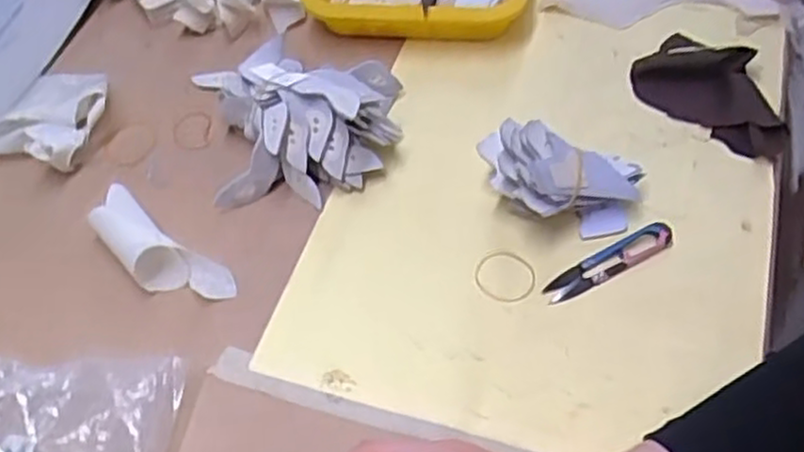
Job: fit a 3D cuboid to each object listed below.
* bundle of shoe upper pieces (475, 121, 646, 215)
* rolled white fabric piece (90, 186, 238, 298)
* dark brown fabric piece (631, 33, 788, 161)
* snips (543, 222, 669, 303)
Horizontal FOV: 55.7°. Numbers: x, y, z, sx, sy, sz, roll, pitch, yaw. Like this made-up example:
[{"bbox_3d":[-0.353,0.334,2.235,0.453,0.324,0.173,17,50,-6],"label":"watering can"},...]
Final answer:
[{"bbox_3d":[0.114,-0.036,0.543,0.116,0.058,0.057,3,53,5],"label":"bundle of shoe upper pieces"},{"bbox_3d":[-0.180,0.016,0.553,0.128,0.030,0.046,31,62,25],"label":"rolled white fabric piece"},{"bbox_3d":[0.254,-0.111,0.611,0.130,0.025,0.082,35,64,27],"label":"dark brown fabric piece"},{"bbox_3d":[0.145,0.026,0.536,0.100,0.005,0.023,-28,70,-10],"label":"snips"}]

